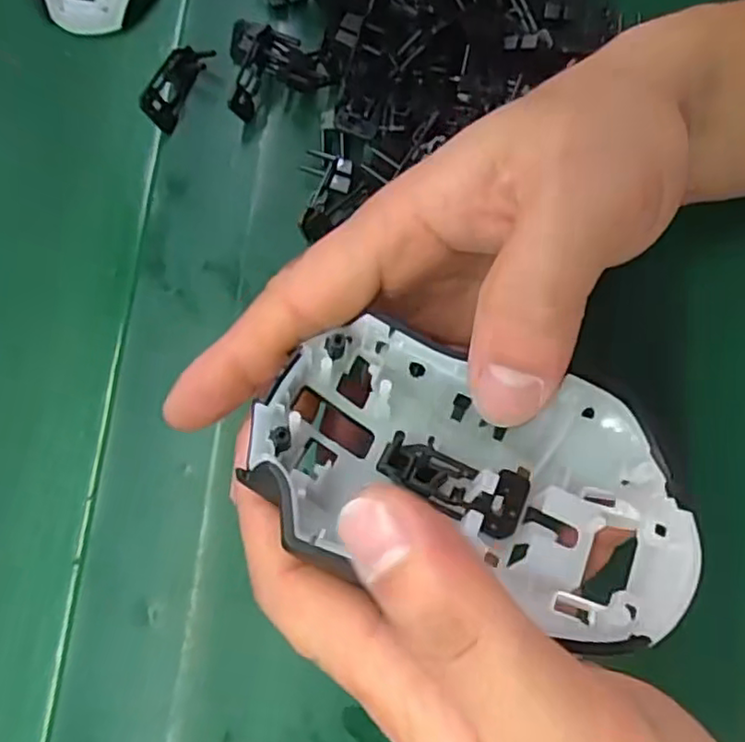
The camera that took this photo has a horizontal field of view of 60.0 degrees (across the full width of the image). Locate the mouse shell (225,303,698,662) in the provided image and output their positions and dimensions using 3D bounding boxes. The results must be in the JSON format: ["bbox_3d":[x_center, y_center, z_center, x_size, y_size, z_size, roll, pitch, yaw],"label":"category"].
[{"bbox_3d":[0.027,0.027,0.176,0.115,0.044,0.063,18,80,5],"label":"mouse shell"}]

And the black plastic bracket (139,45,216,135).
[{"bbox_3d":[-0.096,-0.138,0.314,0.019,0.019,0.042,33,81,9],"label":"black plastic bracket"}]

